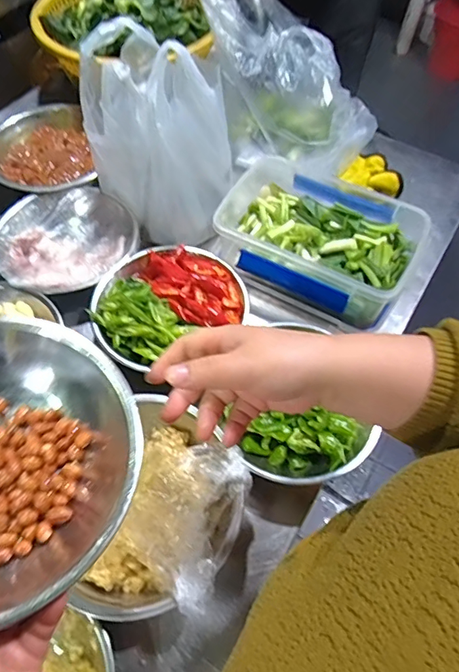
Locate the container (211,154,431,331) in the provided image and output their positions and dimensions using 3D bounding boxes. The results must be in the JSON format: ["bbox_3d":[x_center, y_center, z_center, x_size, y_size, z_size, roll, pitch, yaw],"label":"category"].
[{"bbox_3d":[0.114,-0.136,0.649,0.262,0.071,0.185,24,59,13],"label":"container"}]

